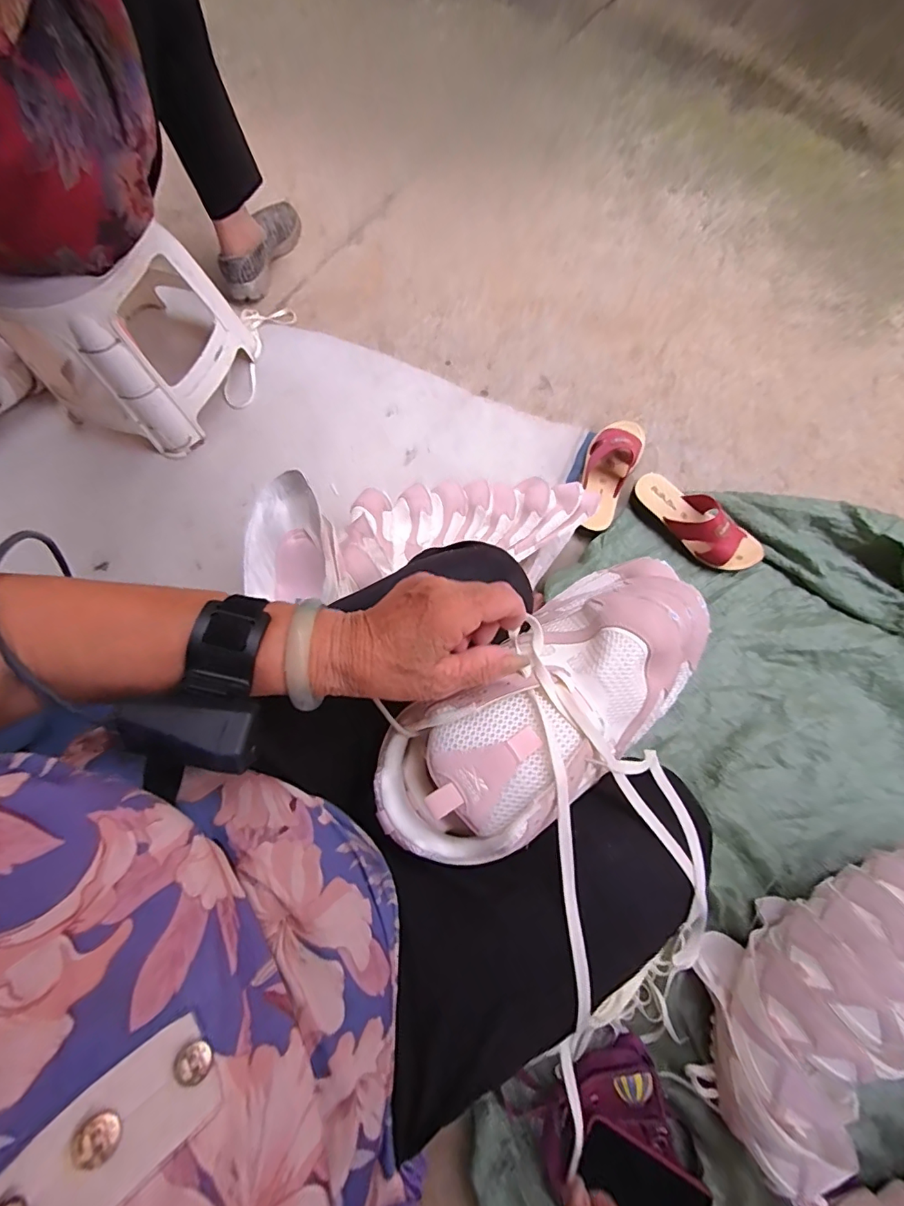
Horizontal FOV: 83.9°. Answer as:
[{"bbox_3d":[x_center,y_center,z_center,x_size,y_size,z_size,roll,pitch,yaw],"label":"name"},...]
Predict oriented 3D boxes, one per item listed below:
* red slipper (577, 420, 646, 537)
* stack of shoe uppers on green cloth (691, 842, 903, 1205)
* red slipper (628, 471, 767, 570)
[{"bbox_3d":[0.262,-0.224,0.855,0.086,0.064,0.232,26,76,8],"label":"red slipper"},{"bbox_3d":[0.491,0.458,0.605,0.440,0.145,0.195,-34,76,-8],"label":"stack of shoe uppers on green cloth"},{"bbox_3d":[0.406,-0.139,0.826,0.091,0.072,0.226,-43,78,-11],"label":"red slipper"}]

